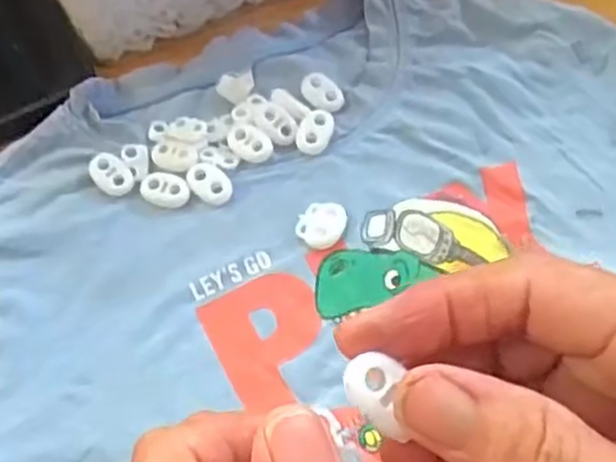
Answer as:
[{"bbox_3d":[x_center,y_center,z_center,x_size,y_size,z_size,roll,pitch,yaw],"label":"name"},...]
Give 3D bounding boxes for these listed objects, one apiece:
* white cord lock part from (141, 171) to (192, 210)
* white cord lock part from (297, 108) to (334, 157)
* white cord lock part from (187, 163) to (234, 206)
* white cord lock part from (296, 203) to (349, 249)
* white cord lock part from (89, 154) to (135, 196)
[{"bbox_3d":[-0.064,-0.018,0.346,0.023,0.004,0.016,22,61,15],"label":"white cord lock part"},{"bbox_3d":[0.003,-0.046,0.358,0.014,0.006,0.022,16,60,12],"label":"white cord lock part"},{"bbox_3d":[-0.044,-0.021,0.347,0.022,0.006,0.016,39,67,23],"label":"white cord lock part"},{"bbox_3d":[0.006,-0.003,0.333,0.020,0.006,0.021,-1,58,2],"label":"white cord lock part"},{"bbox_3d":[-0.089,-0.026,0.349,0.023,0.004,0.015,42,72,4],"label":"white cord lock part"}]

